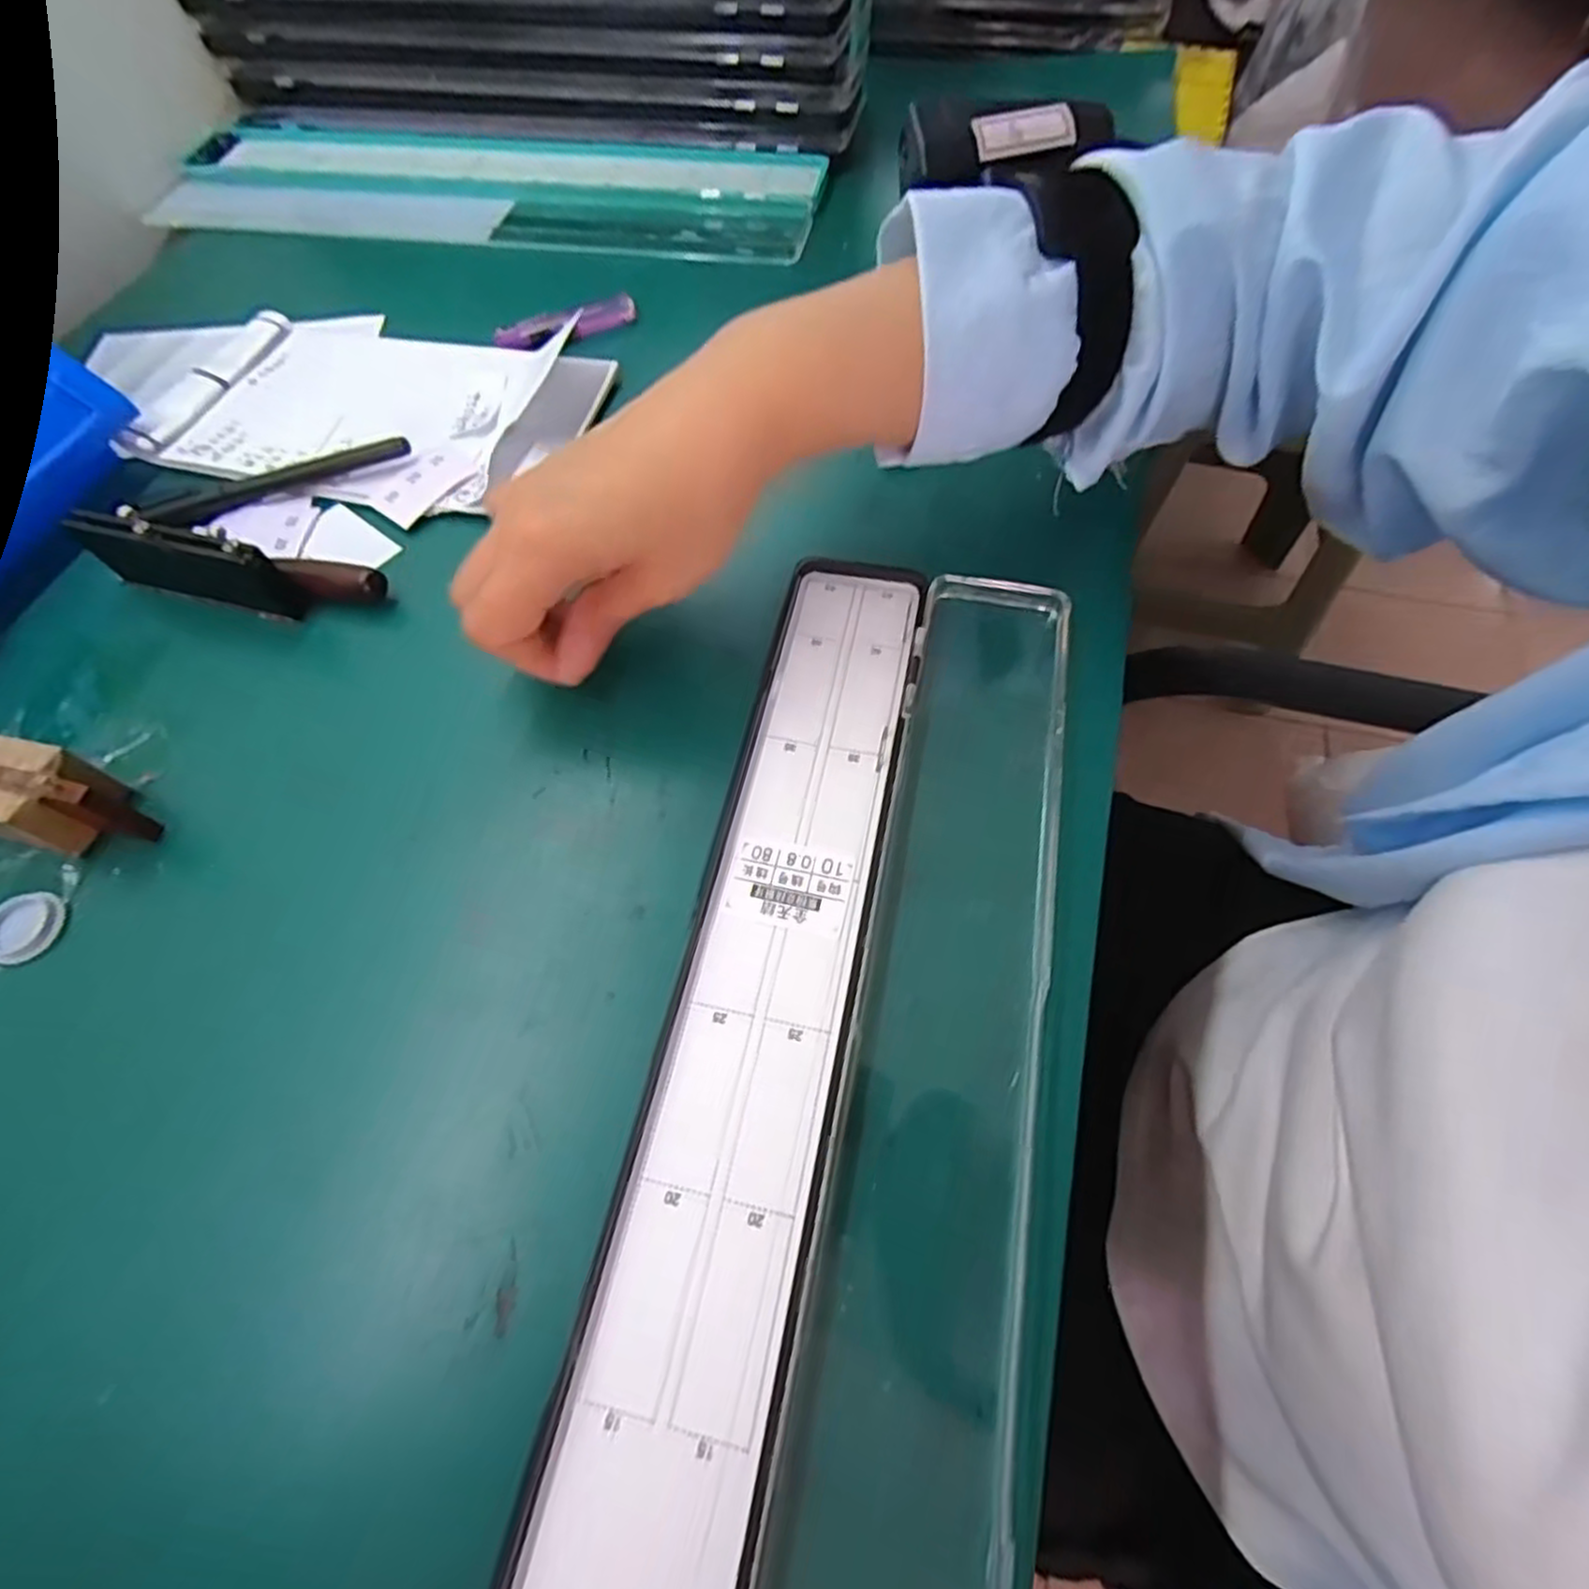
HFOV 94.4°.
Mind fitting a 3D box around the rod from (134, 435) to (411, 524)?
[{"bbox_3d":[-0.237,-0.145,0.341,0.117,0.012,0.012,-21,63,-8],"label":"rod"}]

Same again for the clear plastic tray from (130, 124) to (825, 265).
[{"bbox_3d":[-0.199,-0.387,0.465,0.428,0.013,0.108,11,63,8],"label":"clear plastic tray"}]

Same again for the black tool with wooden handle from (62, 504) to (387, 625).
[{"bbox_3d":[-0.237,-0.100,0.305,0.122,0.040,0.027,11,63,8],"label":"black tool with wooden handle"}]

